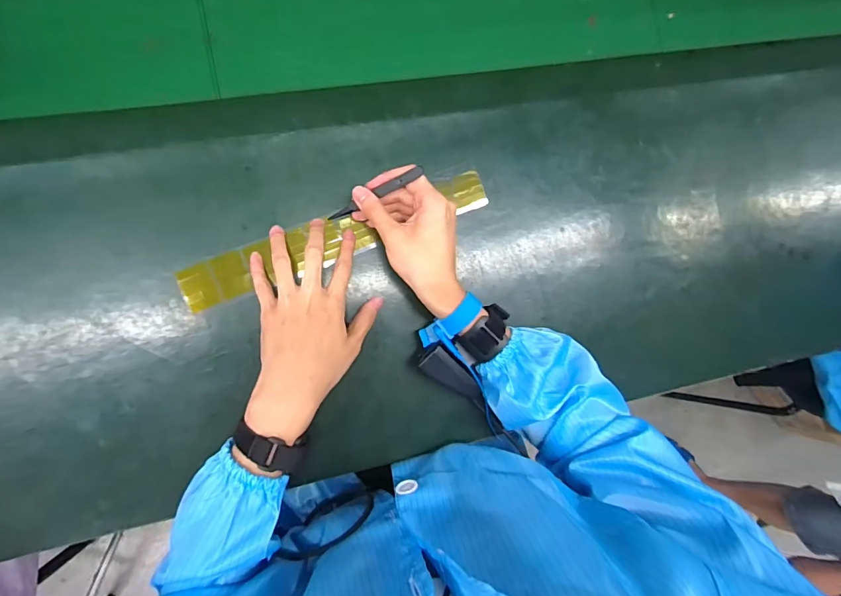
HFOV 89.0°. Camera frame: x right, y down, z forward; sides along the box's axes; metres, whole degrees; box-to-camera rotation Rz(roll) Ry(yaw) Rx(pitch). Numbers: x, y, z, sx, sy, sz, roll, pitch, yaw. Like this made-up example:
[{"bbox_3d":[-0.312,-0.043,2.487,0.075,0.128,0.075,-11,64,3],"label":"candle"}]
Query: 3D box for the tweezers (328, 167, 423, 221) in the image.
[{"bbox_3d":[-0.046,-0.100,0.415,0.111,0.011,0.009,-24,93,21],"label":"tweezers"}]

